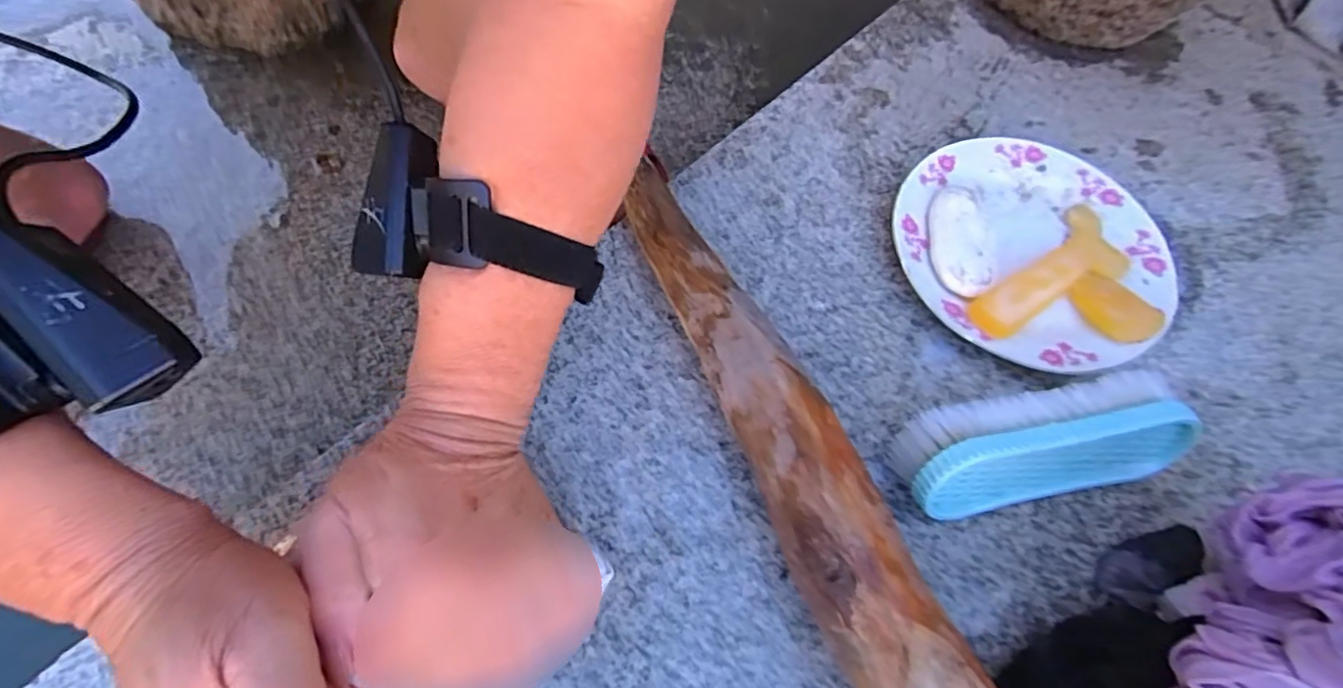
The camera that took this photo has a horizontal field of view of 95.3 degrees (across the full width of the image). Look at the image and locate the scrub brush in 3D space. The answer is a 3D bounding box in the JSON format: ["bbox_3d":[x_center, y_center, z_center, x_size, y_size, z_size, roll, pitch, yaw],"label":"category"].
[{"bbox_3d":[0.196,0.053,0.326,0.151,0.048,0.050,-9,65,-8],"label":"scrub brush"}]

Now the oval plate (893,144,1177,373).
[{"bbox_3d":[0.227,-0.062,0.390,0.166,0.029,0.161,19,65,6],"label":"oval plate"}]

